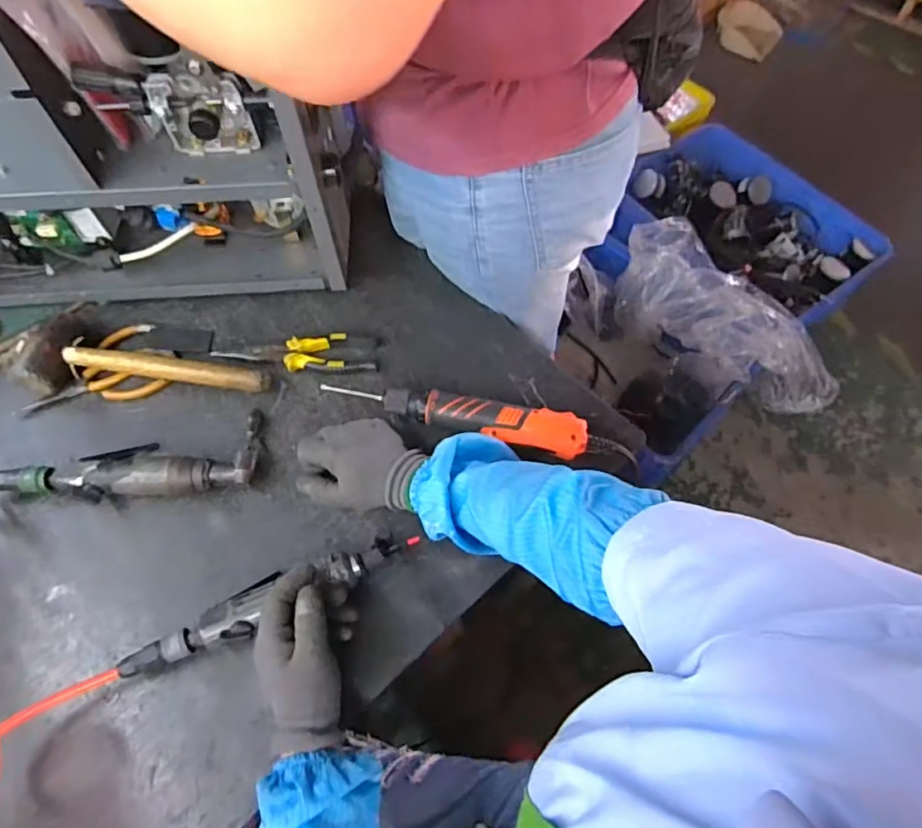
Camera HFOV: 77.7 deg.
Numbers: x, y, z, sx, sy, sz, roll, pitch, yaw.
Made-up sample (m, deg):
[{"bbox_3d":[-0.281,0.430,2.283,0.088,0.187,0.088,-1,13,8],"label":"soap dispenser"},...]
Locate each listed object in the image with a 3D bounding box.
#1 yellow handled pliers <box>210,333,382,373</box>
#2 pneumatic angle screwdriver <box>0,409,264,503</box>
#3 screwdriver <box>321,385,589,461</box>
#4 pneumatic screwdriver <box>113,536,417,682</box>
[{"bbox_3d":[-0.202,-0.071,0.705,0.198,0.014,0.052,-4,61,-1],"label":"yellow handled pliers"},{"bbox_3d":[-0.373,0.057,0.634,0.295,0.038,0.091,-8,61,-4],"label":"pneumatic angle screwdriver"},{"bbox_3d":[-0.009,-0.001,0.650,0.301,0.040,0.050,13,62,8],"label":"screwdriver"},{"bbox_3d":[-0.180,0.178,0.552,0.285,0.039,0.047,-22,63,-12],"label":"pneumatic screwdriver"}]

